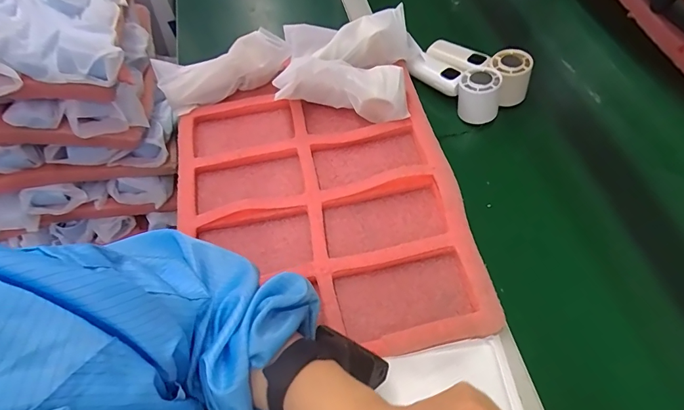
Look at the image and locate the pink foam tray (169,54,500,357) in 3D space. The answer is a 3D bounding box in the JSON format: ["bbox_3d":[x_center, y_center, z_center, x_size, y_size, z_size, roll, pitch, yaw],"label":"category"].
[{"bbox_3d":[-0.032,-0.003,0.486,0.322,0.047,0.372,-11,58,-2],"label":"pink foam tray"}]

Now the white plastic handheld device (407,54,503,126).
[{"bbox_3d":[0.161,-0.178,0.570,0.052,0.053,0.143,-39,63,-18],"label":"white plastic handheld device"}]

